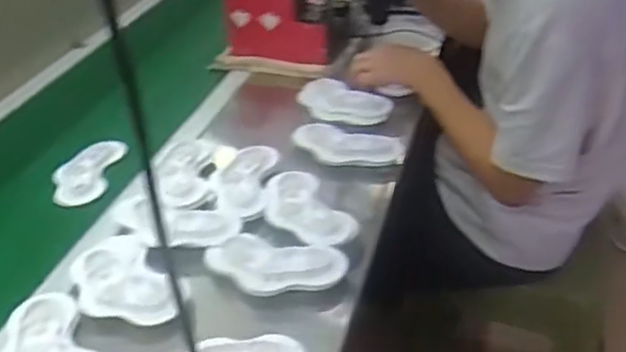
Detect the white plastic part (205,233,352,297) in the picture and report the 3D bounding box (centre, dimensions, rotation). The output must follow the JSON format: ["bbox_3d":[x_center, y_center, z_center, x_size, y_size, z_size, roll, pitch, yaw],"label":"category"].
[{"bbox_3d":[-0.039,0.089,0.700,0.142,0.013,0.085,5,35,15],"label":"white plastic part"}]

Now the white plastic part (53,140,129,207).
[{"bbox_3d":[-0.306,-0.010,0.912,0.069,0.022,0.142,-2,33,4],"label":"white plastic part"}]

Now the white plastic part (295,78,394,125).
[{"bbox_3d":[0.048,-0.114,1.031,0.146,0.027,0.079,13,37,24],"label":"white plastic part"}]

